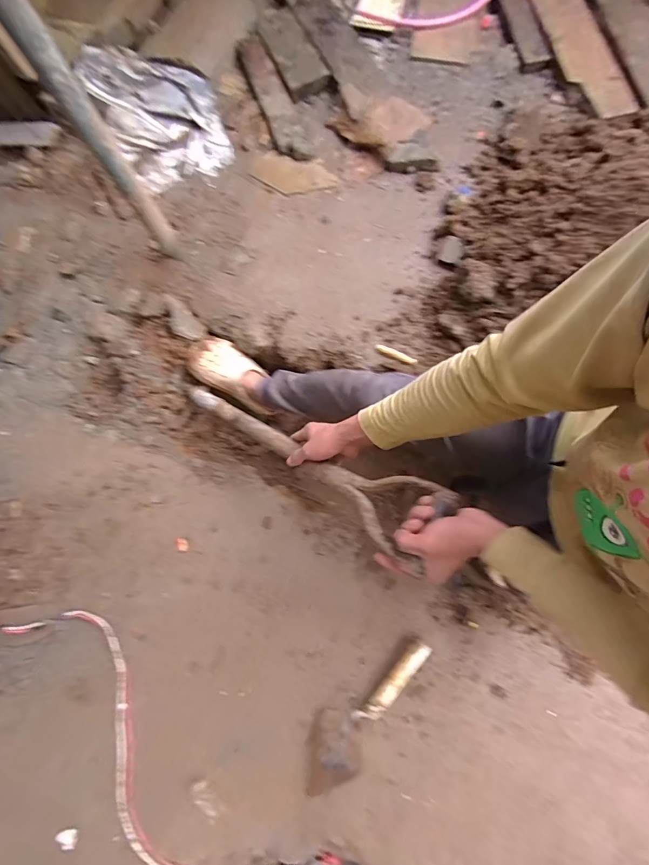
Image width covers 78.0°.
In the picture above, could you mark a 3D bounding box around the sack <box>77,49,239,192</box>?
[{"bbox_3d":[-0.438,-0.870,1.078,0.300,0.157,0.345,-25,75,-4],"label":"sack"}]

